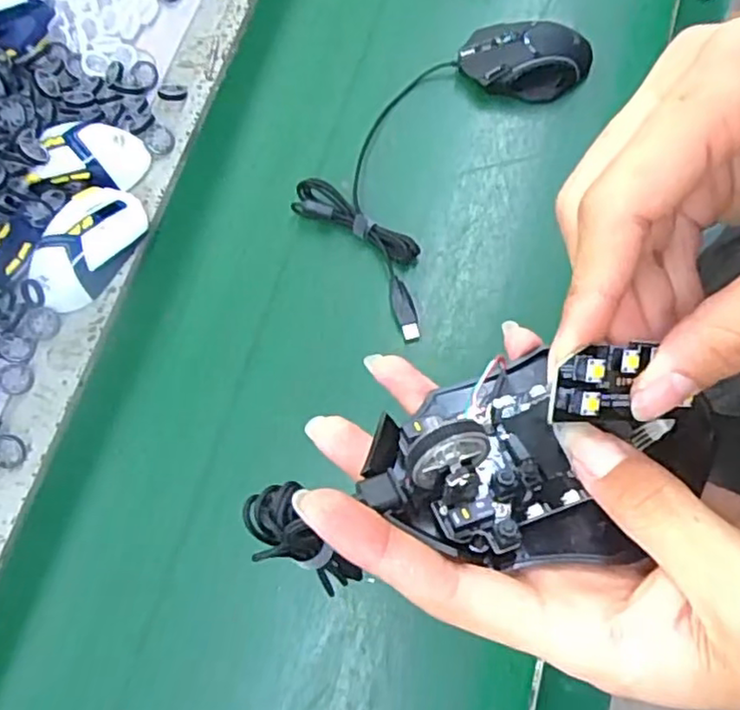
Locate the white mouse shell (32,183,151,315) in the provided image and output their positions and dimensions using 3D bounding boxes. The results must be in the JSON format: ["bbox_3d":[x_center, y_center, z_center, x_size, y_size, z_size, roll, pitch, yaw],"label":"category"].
[{"bbox_3d":[-0.242,-0.094,0.564,0.062,0.035,0.119,31,75,12],"label":"white mouse shell"}]

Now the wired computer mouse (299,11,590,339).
[{"bbox_3d":[0.058,-0.187,0.583,0.150,0.035,0.319,31,75,12],"label":"wired computer mouse"}]

